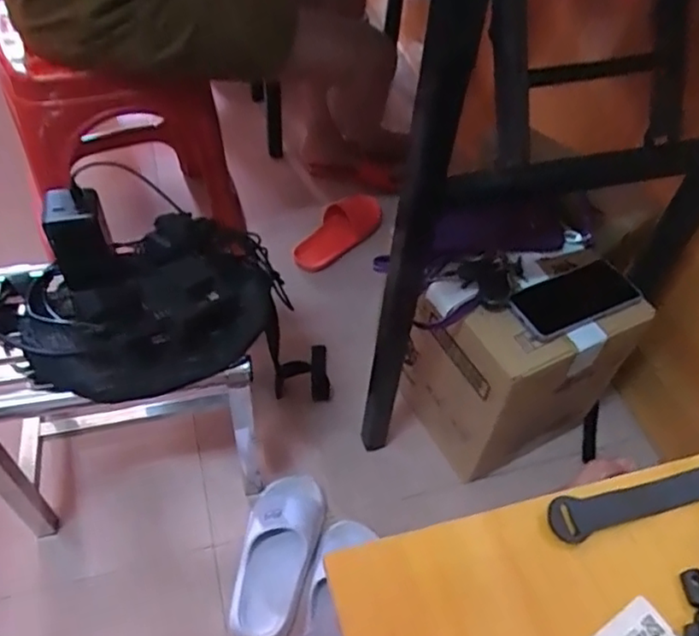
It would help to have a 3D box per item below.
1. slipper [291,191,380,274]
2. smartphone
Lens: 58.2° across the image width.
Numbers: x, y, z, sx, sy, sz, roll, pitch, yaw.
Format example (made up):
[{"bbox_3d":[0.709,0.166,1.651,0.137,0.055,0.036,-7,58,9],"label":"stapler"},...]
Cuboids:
[{"bbox_3d":[-0.026,-0.167,1.245,0.087,0.049,0.204,39,72,25],"label":"slipper"},{"bbox_3d":[0.279,-0.024,0.780,0.159,0.013,0.082,-23,56,-20],"label":"smartphone"}]

